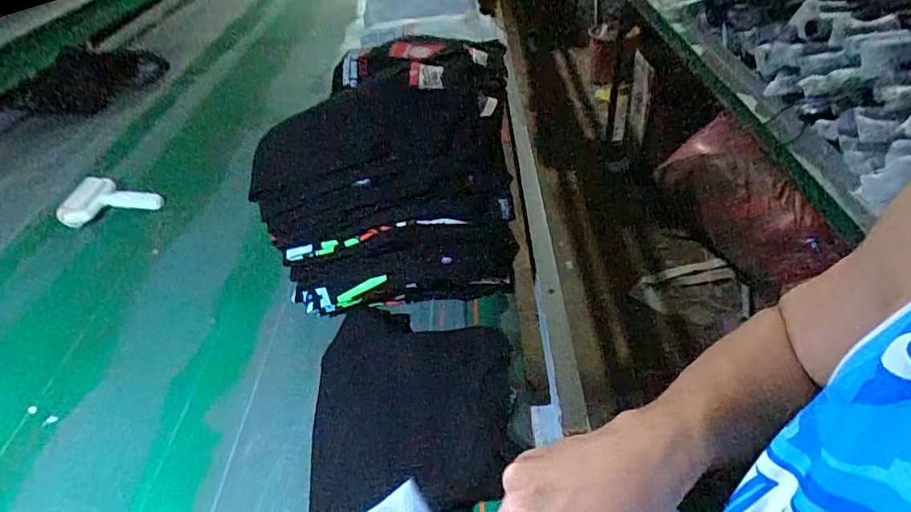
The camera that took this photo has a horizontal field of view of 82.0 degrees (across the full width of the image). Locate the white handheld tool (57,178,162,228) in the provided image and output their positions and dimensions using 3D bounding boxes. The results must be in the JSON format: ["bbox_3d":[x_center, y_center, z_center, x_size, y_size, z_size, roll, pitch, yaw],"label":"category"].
[{"bbox_3d":[-0.625,-0.102,0.957,0.169,0.058,0.089,-16,43,-13],"label":"white handheld tool"}]

